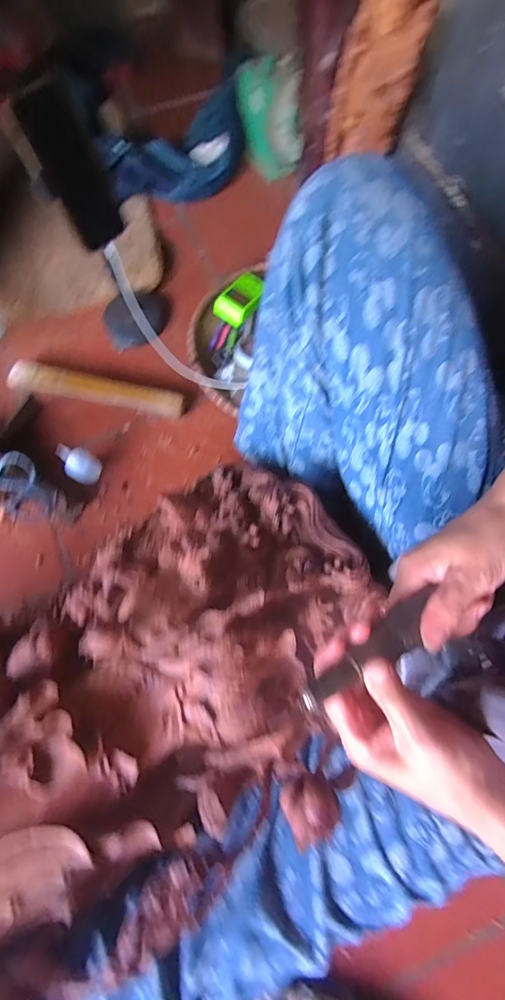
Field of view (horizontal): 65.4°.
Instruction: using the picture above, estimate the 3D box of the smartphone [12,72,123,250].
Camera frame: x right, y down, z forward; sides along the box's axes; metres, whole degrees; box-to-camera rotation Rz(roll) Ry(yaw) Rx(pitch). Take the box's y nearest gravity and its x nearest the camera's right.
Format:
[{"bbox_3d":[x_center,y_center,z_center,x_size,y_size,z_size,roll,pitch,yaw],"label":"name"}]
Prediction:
[{"bbox_3d":[-0.214,-0.400,0.479,0.072,0.156,0.012,-39,63,-8],"label":"smartphone"}]

